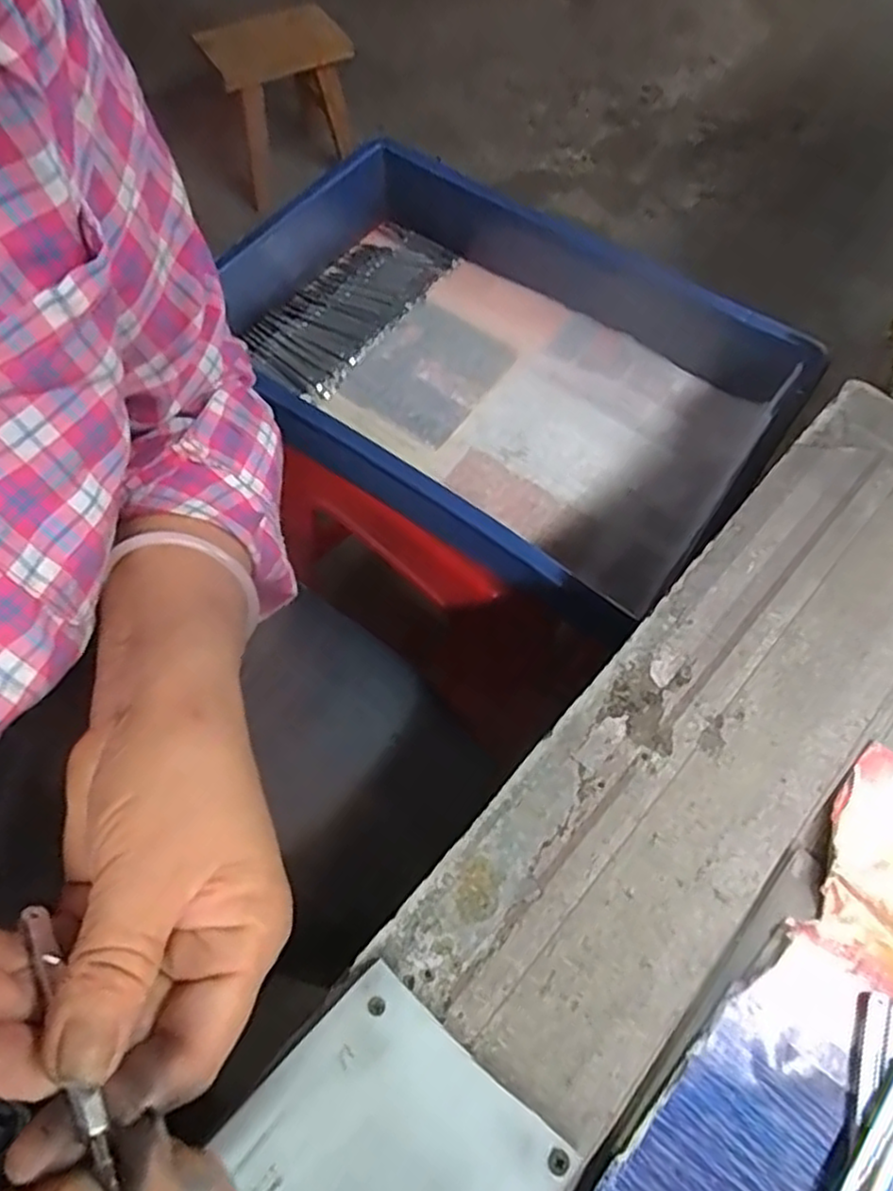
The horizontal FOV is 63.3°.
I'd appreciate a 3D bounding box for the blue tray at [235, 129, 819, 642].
[{"bbox_3d":[0.020,-0.181,0.575,0.438,0.078,0.281,32,67,12],"label":"blue tray"}]

